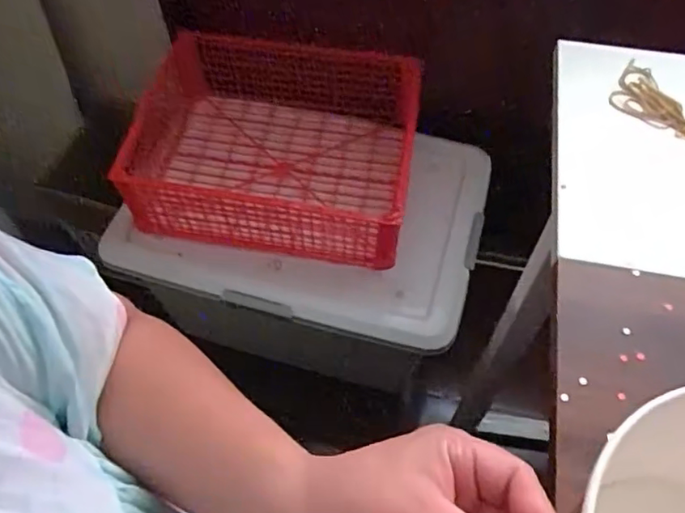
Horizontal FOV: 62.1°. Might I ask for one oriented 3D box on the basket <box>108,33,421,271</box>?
[{"bbox_3d":[-0.123,-0.186,0.974,0.474,0.161,0.330,9,57,7],"label":"basket"}]

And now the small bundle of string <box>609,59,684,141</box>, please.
[{"bbox_3d":[0.328,-0.141,0.544,0.134,0.012,0.071,33,63,21],"label":"small bundle of string"}]

